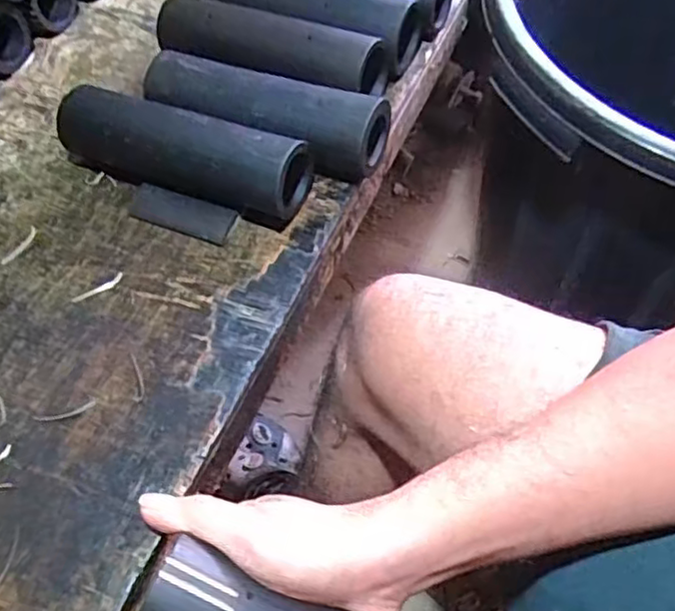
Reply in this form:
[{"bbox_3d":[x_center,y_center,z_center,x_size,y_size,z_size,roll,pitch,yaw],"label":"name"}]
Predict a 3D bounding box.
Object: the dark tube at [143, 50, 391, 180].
[{"bbox_3d":[-0.055,-0.135,0.487,0.180,0.059,0.059,20,59,14],"label":"dark tube"}]

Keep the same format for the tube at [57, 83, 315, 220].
[{"bbox_3d":[-0.109,-0.108,0.469,0.187,0.058,0.050,18,58,13],"label":"tube"}]

